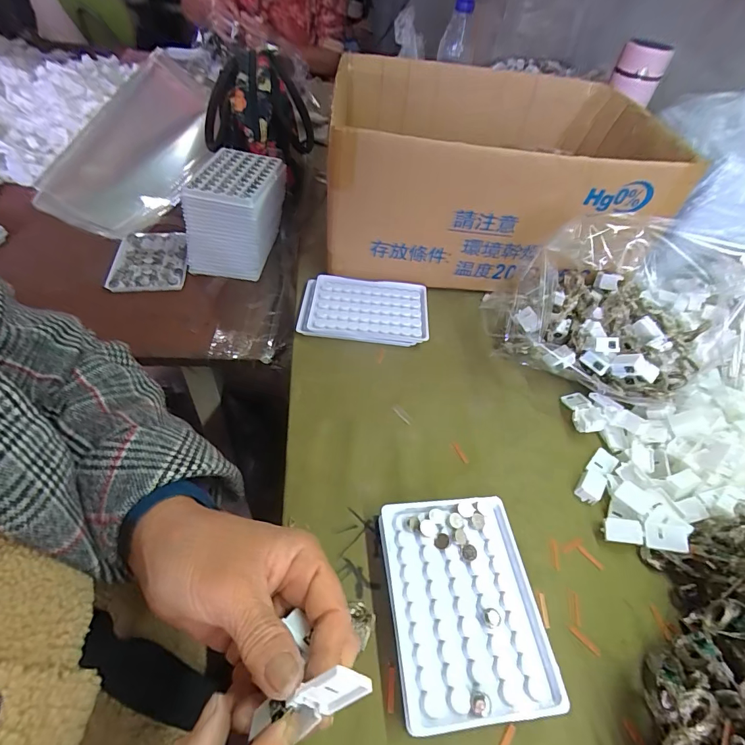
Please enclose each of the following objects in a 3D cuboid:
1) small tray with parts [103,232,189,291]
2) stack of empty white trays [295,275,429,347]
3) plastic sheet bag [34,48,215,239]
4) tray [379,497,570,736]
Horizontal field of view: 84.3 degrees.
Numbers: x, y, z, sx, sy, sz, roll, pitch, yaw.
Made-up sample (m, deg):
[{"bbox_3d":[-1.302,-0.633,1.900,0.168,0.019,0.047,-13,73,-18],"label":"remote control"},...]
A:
[{"bbox_3d":[-0.300,-0.154,0.560,0.093,0.015,0.125,-6,50,-12],"label":"small tray with parts"},{"bbox_3d":[-0.010,-0.071,0.469,0.142,0.022,0.089,6,49,-2],"label":"stack of empty white trays"},{"bbox_3d":[-0.400,-0.380,0.693,0.224,0.081,0.396,5,62,-2],"label":"plastic sheet bag"},{"bbox_3d":[0.060,0.152,0.277,0.097,0.024,0.128,-1,50,-8],"label":"tray"}]

